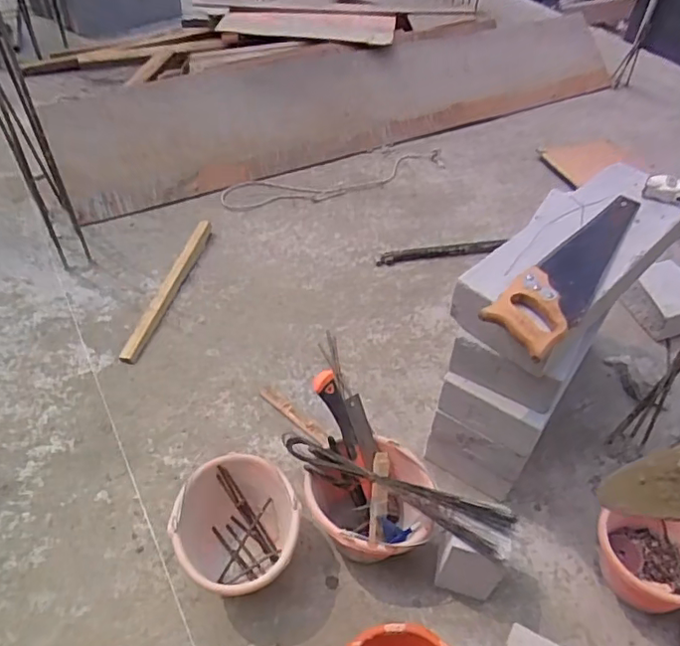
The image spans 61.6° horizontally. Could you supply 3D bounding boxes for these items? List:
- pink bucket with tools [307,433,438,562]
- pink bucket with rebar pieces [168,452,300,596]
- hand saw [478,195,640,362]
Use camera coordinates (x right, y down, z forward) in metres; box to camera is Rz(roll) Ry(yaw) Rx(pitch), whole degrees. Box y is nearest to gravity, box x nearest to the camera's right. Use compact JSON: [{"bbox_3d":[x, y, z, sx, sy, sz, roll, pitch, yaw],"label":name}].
[{"bbox_3d":[0.053,0.372,1.158,0.246,0.174,0.230,1,47,-1],"label":"pink bucket with tools"},{"bbox_3d":[-0.195,0.410,1.105,0.232,0.178,0.258,-20,50,-19],"label":"pink bucket with rebar pieces"},{"bbox_3d":[0.435,-0.114,1.023,0.122,0.045,0.539,32,54,26],"label":"hand saw"}]

